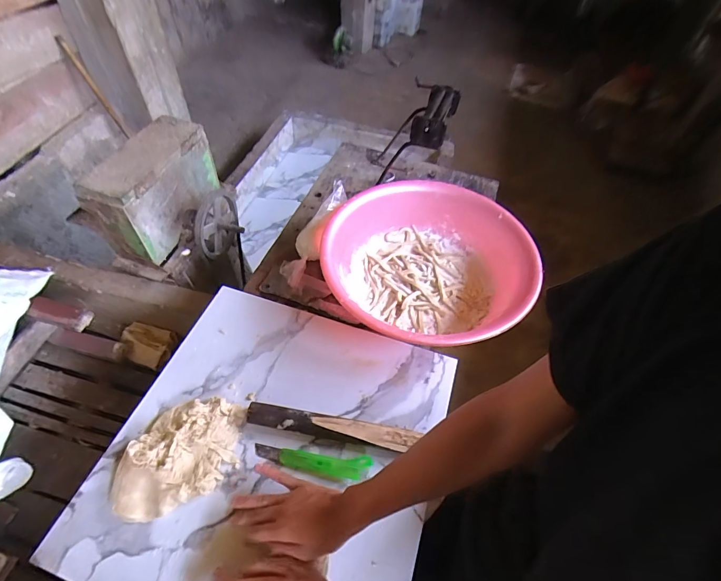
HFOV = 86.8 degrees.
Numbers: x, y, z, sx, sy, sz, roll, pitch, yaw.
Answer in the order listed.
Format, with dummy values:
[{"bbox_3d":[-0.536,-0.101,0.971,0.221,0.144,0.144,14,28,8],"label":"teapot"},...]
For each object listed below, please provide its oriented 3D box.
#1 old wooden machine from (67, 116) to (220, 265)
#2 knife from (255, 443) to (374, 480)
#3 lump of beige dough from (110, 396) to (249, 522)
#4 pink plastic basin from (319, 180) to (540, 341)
[{"bbox_3d":[-0.572,-0.291,1.062,0.158,0.227,0.357,15,52,8],"label":"old wooden machine"},{"bbox_3d":[-0.076,0.266,0.594,0.182,0.023,0.034,6,51,2],"label":"knife"},{"bbox_3d":[-0.276,0.249,0.586,0.166,0.039,0.172,1,51,-3],"label":"lump of beige dough"},{"bbox_3d":[0.134,-0.059,0.793,0.403,0.155,0.399,2,51,-2],"label":"pink plastic basin"}]

